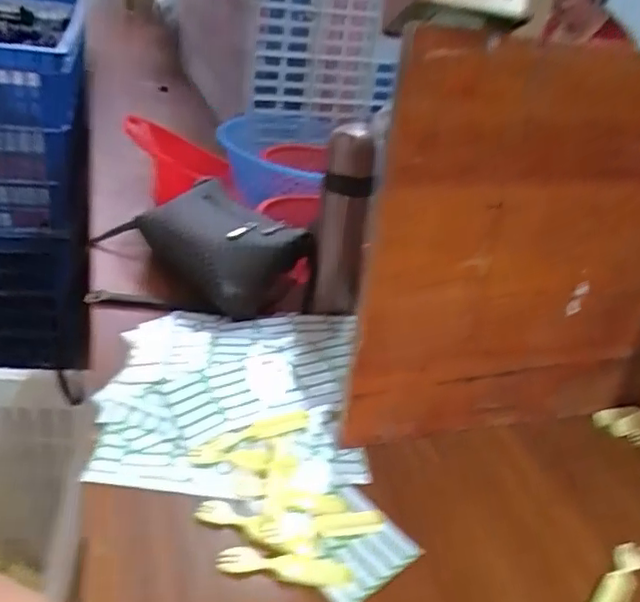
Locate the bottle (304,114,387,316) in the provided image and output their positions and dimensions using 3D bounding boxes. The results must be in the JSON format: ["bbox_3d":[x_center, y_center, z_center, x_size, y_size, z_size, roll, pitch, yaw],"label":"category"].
[{"bbox_3d":[0.031,-0.098,0.757,0.070,0.237,0.056,18,32,12],"label":"bottle"}]

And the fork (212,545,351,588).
[{"bbox_3d":[-0.028,0.213,0.498,0.105,0.010,0.021,10,31,0],"label":"fork"}]

